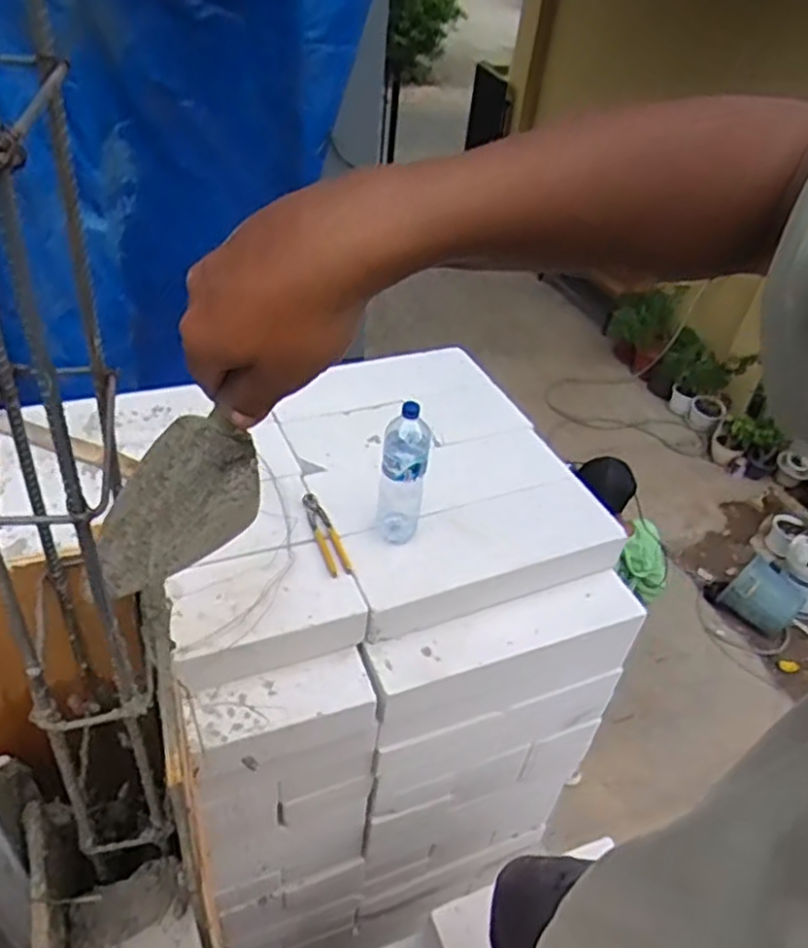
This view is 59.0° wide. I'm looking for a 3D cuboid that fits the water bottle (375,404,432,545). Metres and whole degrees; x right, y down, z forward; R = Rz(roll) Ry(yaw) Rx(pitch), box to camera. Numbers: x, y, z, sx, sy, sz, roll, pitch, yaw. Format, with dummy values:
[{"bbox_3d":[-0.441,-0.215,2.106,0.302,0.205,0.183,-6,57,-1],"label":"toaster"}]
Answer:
[{"bbox_3d":[0.000,-0.012,1.340,0.082,0.304,0.089,9,40,2],"label":"water bottle"}]

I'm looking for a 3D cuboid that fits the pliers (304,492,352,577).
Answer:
[{"bbox_3d":[-0.156,0.112,1.399,0.046,0.019,0.209,-11,44,-21],"label":"pliers"}]

